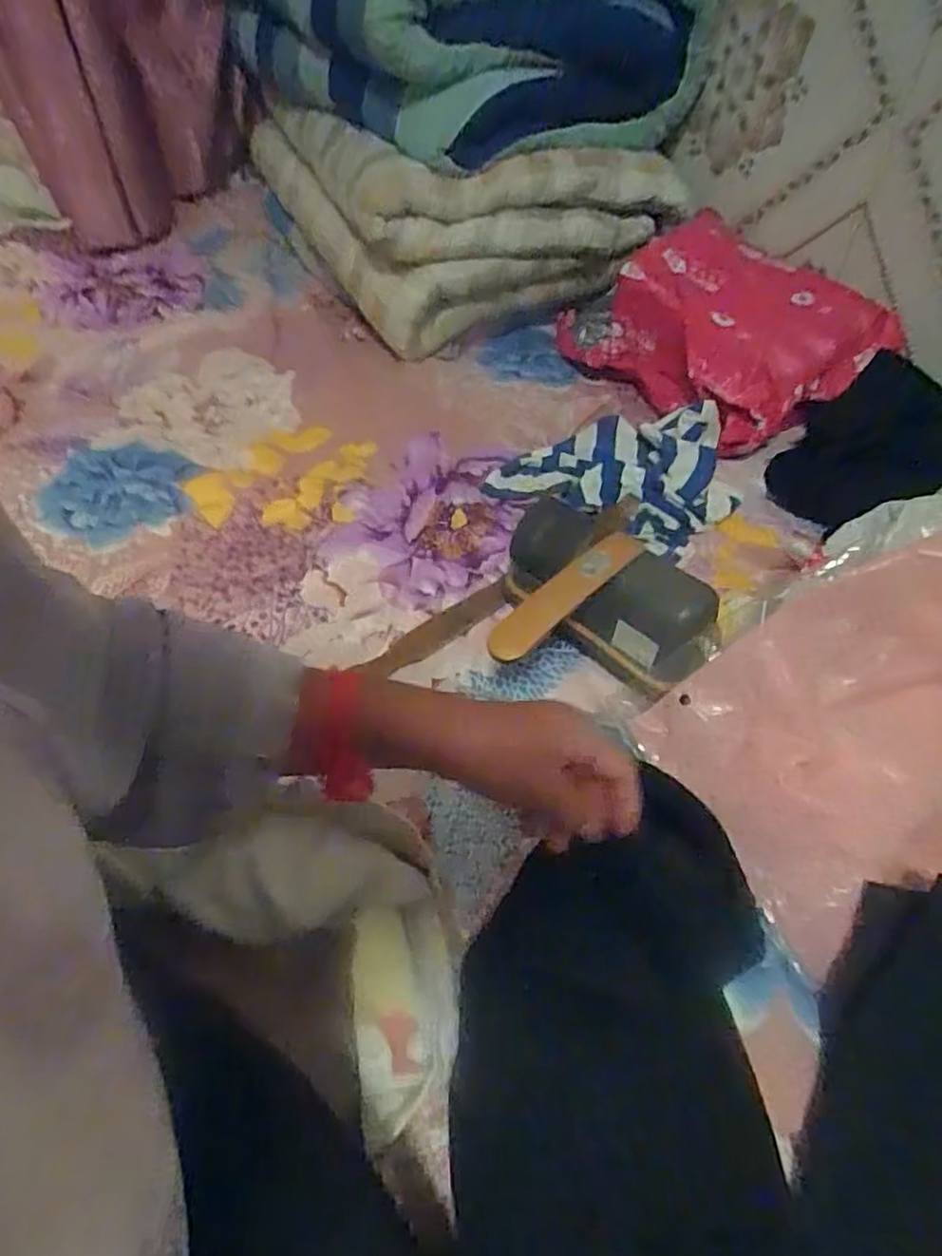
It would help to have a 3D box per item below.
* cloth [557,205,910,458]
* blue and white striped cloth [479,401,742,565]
[{"bbox_3d":[0.302,-0.352,0.859,0.223,0.153,0.321,-27,54,-22],"label":"cloth"},{"bbox_3d":[0.167,-0.181,0.775,0.248,0.048,0.202,25,53,19],"label":"blue and white striped cloth"}]

